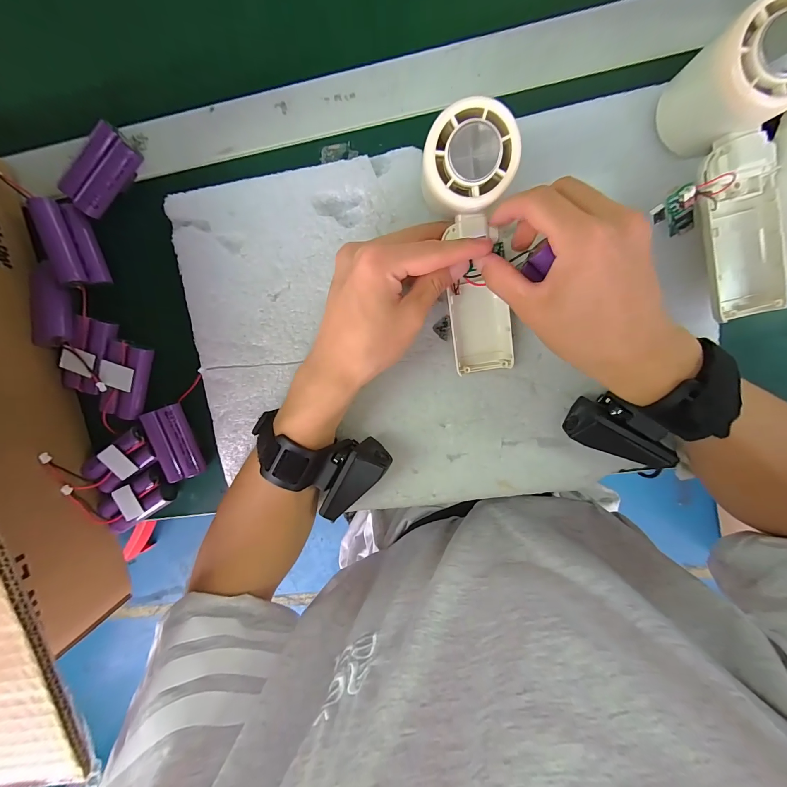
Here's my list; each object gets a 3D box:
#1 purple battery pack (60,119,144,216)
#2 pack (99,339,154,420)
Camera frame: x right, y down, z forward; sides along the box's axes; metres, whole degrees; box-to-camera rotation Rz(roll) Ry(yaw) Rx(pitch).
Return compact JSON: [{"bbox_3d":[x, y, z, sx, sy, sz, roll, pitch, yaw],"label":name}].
[{"bbox_3d":[-0.236,-0.178,0.269,0.031,0.018,0.066,44,100,-2],"label":"purple battery pack"},{"bbox_3d":[-0.238,-0.012,0.294,0.033,0.016,0.066,17,100,3],"label":"pack"}]

